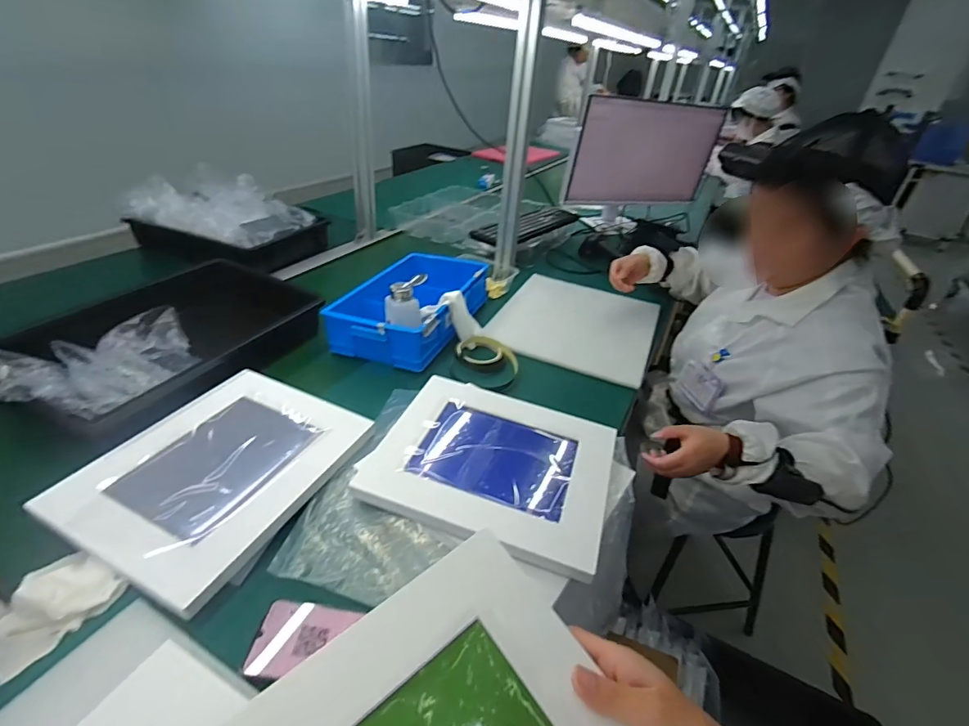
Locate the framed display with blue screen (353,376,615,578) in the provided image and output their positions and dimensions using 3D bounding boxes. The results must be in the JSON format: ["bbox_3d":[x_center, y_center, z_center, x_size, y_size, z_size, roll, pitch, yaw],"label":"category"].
[{"bbox_3d":[0.018,0.127,0.620,0.299,0.032,0.248,17,35,15],"label":"framed display with blue screen"}]

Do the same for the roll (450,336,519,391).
[{"bbox_3d":[0.002,-0.002,0.849,0.119,0.038,0.115,4,34,-3],"label":"roll"}]

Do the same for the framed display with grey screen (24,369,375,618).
[{"bbox_3d":[-0.332,0.127,0.589,0.247,0.023,0.302,19,36,18],"label":"framed display with grey screen"}]

